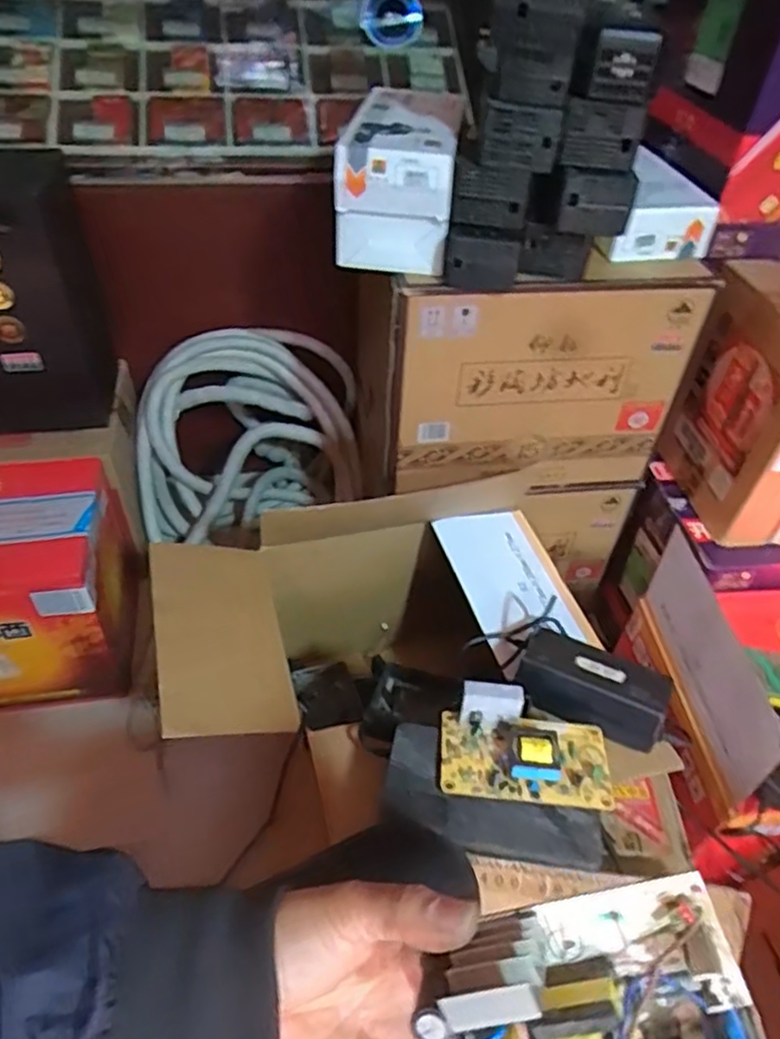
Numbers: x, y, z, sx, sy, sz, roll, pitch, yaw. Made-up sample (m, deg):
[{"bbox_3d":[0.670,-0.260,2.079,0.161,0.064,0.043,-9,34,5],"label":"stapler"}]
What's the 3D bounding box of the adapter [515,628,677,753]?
[{"bbox_3d":[0.213,0.175,0.729,0.151,0.032,0.088,22,47,17],"label":"adapter"}]

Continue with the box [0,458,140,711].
[{"bbox_3d":[-0.577,0.098,1.035,0.323,0.291,0.256,-6,46,-10],"label":"box"}]

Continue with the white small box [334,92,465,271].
[{"bbox_3d":[0.014,-0.390,0.797,0.119,0.132,0.201,8,45,4],"label":"white small box"}]

